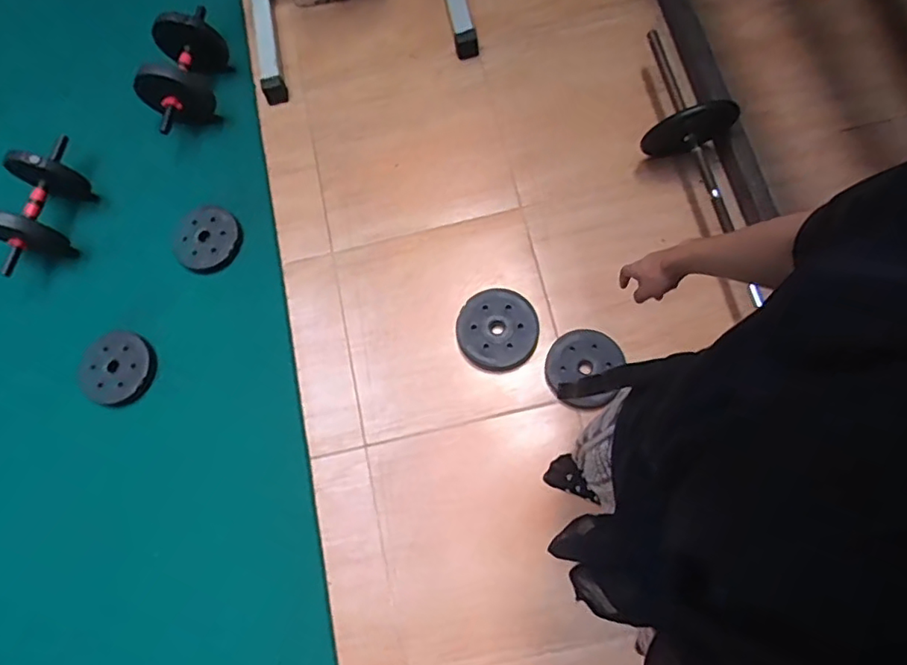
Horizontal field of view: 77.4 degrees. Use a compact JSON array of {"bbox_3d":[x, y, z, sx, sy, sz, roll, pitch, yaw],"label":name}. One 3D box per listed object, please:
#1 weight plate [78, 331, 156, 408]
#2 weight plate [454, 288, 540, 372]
[{"bbox_3d":[-0.798,0.085,1.344,0.198,0.034,0.174,26,78,12],"label":"weight plate"},{"bbox_3d":[0.102,-0.006,1.305,0.183,0.039,0.180,0,75,1],"label":"weight plate"}]

